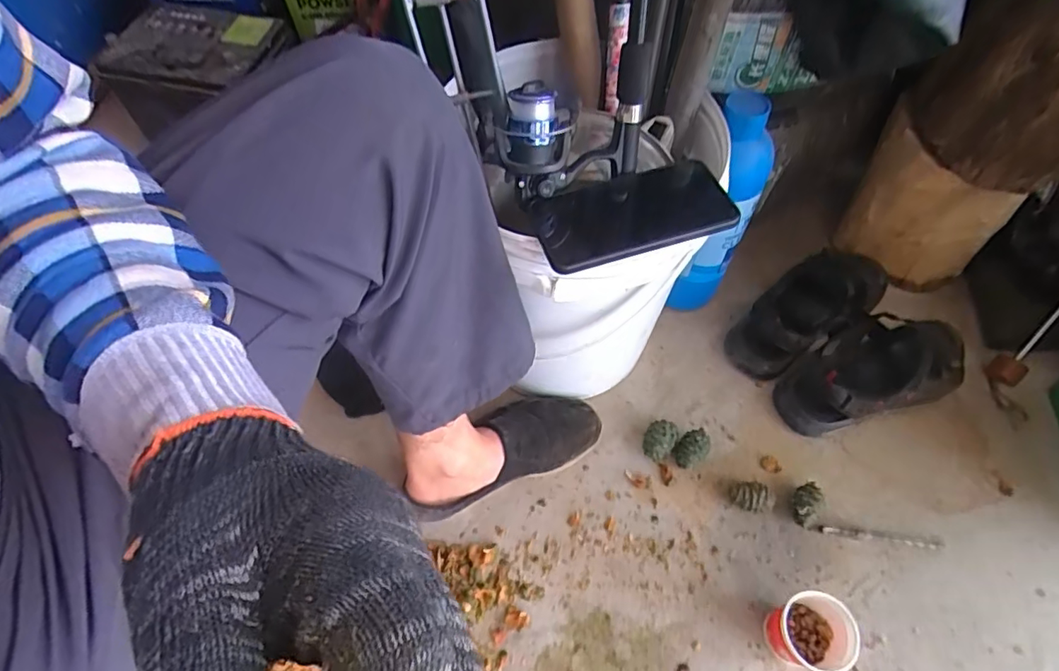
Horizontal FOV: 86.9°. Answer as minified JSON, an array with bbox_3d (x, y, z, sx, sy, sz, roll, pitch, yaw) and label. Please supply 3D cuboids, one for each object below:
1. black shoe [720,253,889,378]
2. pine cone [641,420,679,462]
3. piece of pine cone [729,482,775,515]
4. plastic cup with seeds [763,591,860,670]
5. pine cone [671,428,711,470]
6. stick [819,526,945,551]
[{"bbox_3d":[0.403,-0.044,0.797,0.275,0.074,0.104,-33,65,-18],"label":"black shoe"},{"bbox_3d":[0.164,0.132,0.703,0.039,0.035,0.045,23,62,13],"label":"pine cone"},{"bbox_3d":[0.269,0.194,0.674,0.043,0.036,0.031,10,60,6],"label":"piece of pine cone"},{"bbox_3d":[0.294,0.315,0.591,0.080,0.066,0.069,5,60,3],"label":"plastic cup with seeds"},{"bbox_3d":[0.205,0.142,0.705,0.036,0.037,0.058,36,66,19],"label":"pine cone"},{"bbox_3d":[0.418,0.240,0.664,0.141,0.008,0.012,7,60,3],"label":"stick"}]

